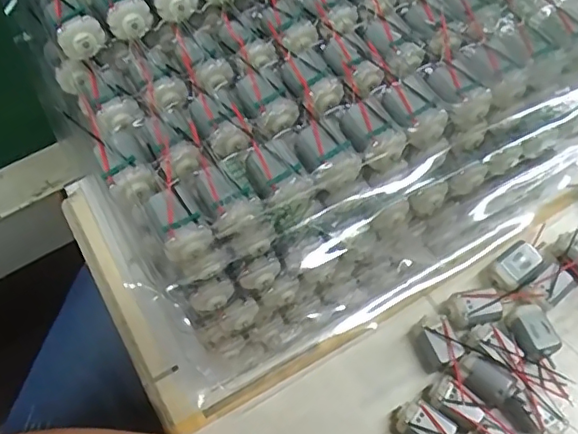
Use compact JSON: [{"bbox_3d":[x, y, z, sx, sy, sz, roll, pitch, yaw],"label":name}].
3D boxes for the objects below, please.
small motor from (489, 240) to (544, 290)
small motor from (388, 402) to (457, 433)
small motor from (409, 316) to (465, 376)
[{"bbox_3d":[0.132,0.027,0.325,0.035,0.019,0.020,-37,63,-16],"label":"small motor"},{"bbox_3d":[0.066,0.104,0.285,0.029,0.018,0.020,35,67,22],"label":"small motor"},{"bbox_3d":[0.079,0.068,0.307,0.020,0.017,0.027,-20,60,-8],"label":"small motor"}]

